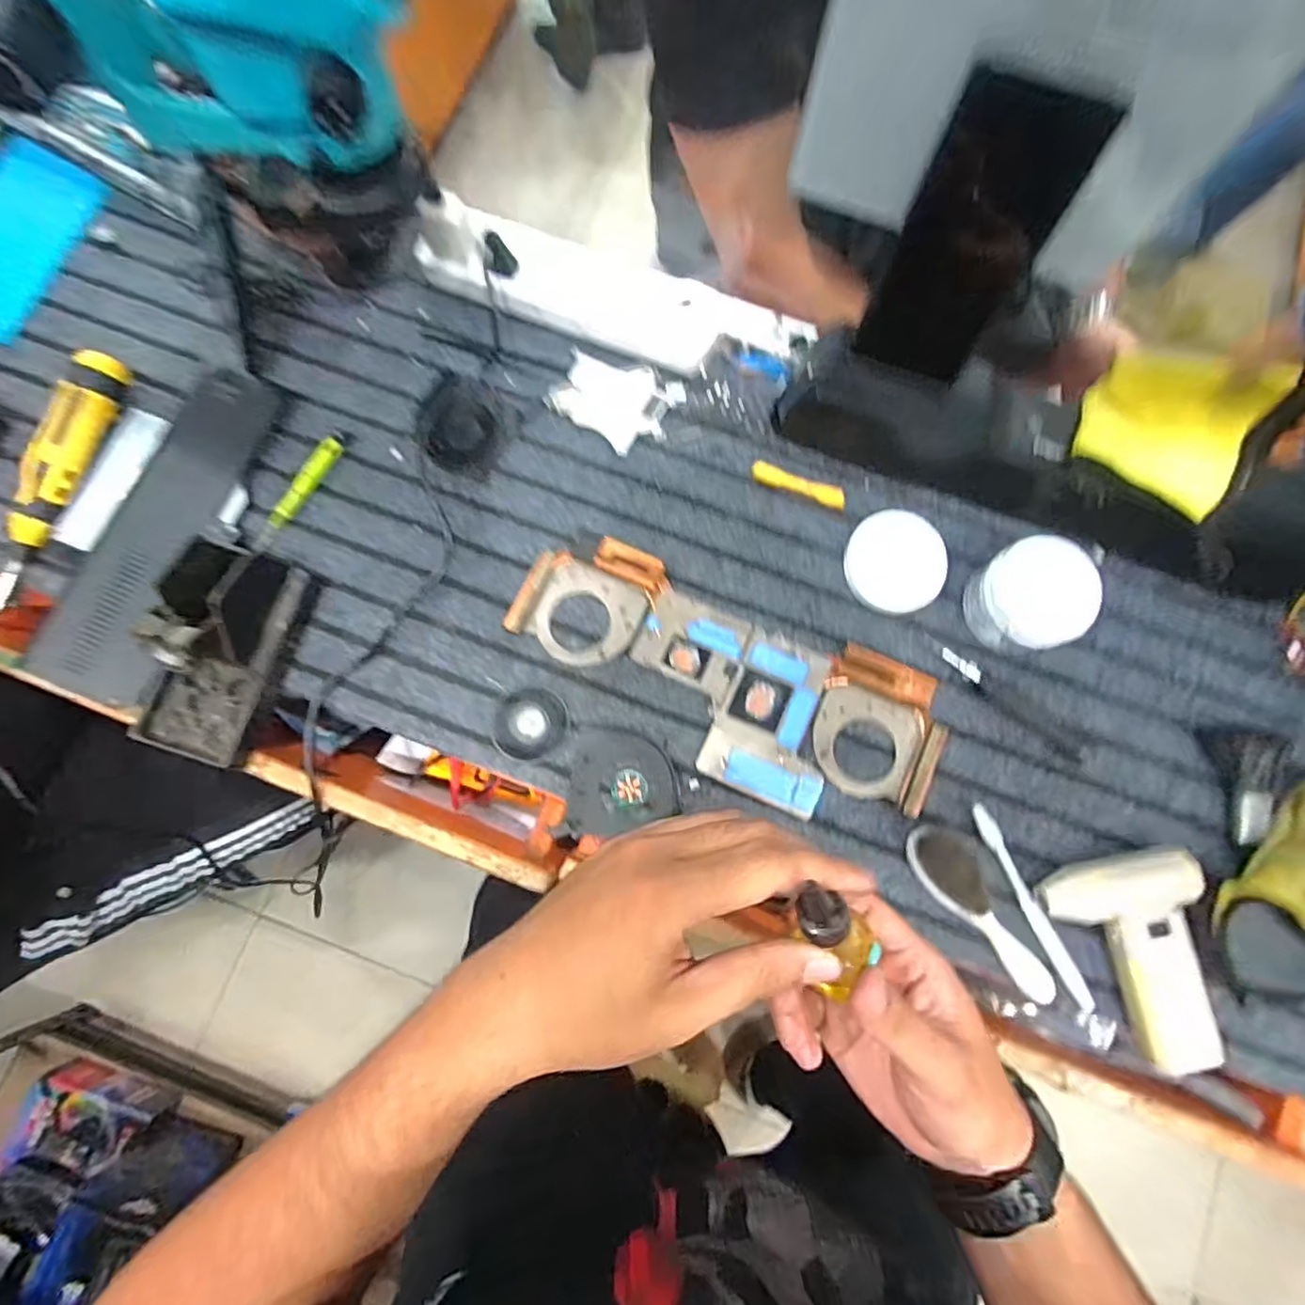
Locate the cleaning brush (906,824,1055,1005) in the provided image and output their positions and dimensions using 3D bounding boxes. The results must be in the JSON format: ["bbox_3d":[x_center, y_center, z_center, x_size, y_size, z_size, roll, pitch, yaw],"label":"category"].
[{"bbox_3d":[0.247,0.189,0.442,0.044,0.029,0.145,-38,82,-7],"label":"cleaning brush"}]

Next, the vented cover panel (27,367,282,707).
[{"bbox_3d":[-0.401,-0.106,0.495,0.087,0.014,0.280,18,80,3],"label":"vented cover panel"}]

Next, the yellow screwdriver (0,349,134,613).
[{"bbox_3d":[-0.486,-0.142,0.487,0.043,0.031,0.218,21,80,3],"label":"yellow screwdriver"}]

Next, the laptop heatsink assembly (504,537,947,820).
[{"bbox_3d":[0.055,0.023,0.479,0.342,0.013,0.133,24,81,4],"label":"laptop heatsink assembly"}]

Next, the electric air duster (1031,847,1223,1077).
[{"bbox_3d":[0.344,0.222,0.435,0.101,0.033,0.149,-8,80,-2],"label":"electric air duster"}]

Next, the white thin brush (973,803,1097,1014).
[{"bbox_3d":[0.282,0.189,0.448,0.012,0.016,0.163,-27,81,-5],"label":"white thin brush"}]

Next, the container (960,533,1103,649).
[{"bbox_3d":[0.290,-0.043,0.468,0.068,0.061,0.079,-30,82,-6],"label":"container"}]

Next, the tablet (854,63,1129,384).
[{"bbox_3d":[0.190,-0.245,0.369,0.077,0.154,0.005,24,58,5],"label":"tablet"}]

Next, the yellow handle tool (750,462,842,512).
[{"bbox_3d":[0.123,-0.142,0.513,0.081,0.004,0.018,20,80,3],"label":"yellow handle tool"}]

